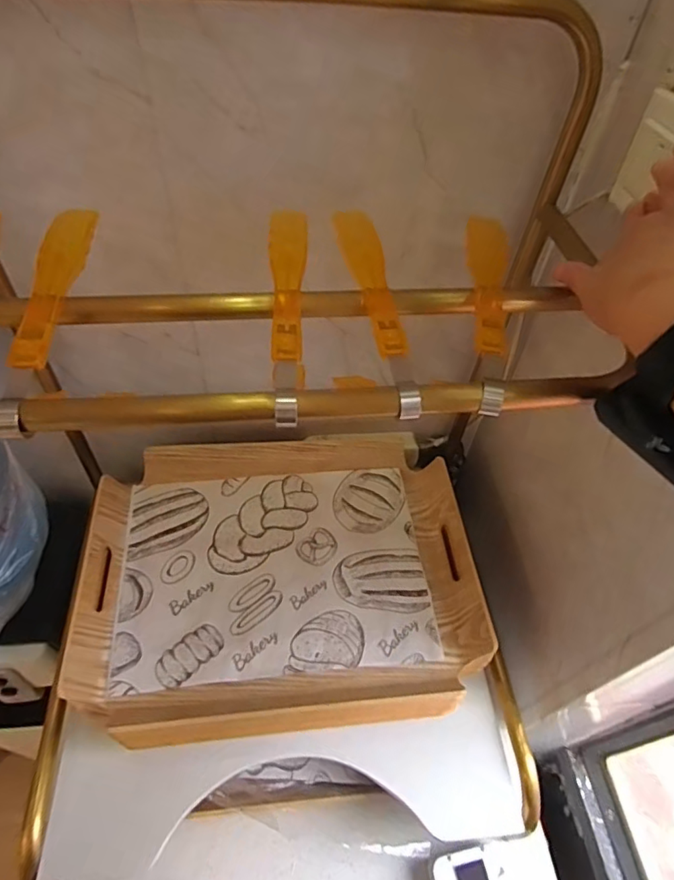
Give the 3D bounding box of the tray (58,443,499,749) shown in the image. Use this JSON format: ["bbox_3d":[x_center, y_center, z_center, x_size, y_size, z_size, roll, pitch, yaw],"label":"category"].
[{"bbox_3d":[-0.063,0.150,0.618,0.442,0.047,0.332,-2,51,-7],"label":"tray"}]

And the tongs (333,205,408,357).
[{"bbox_3d":[0.026,-0.120,0.384,0.027,0.020,0.149,-7,52,-11],"label":"tongs"}]

